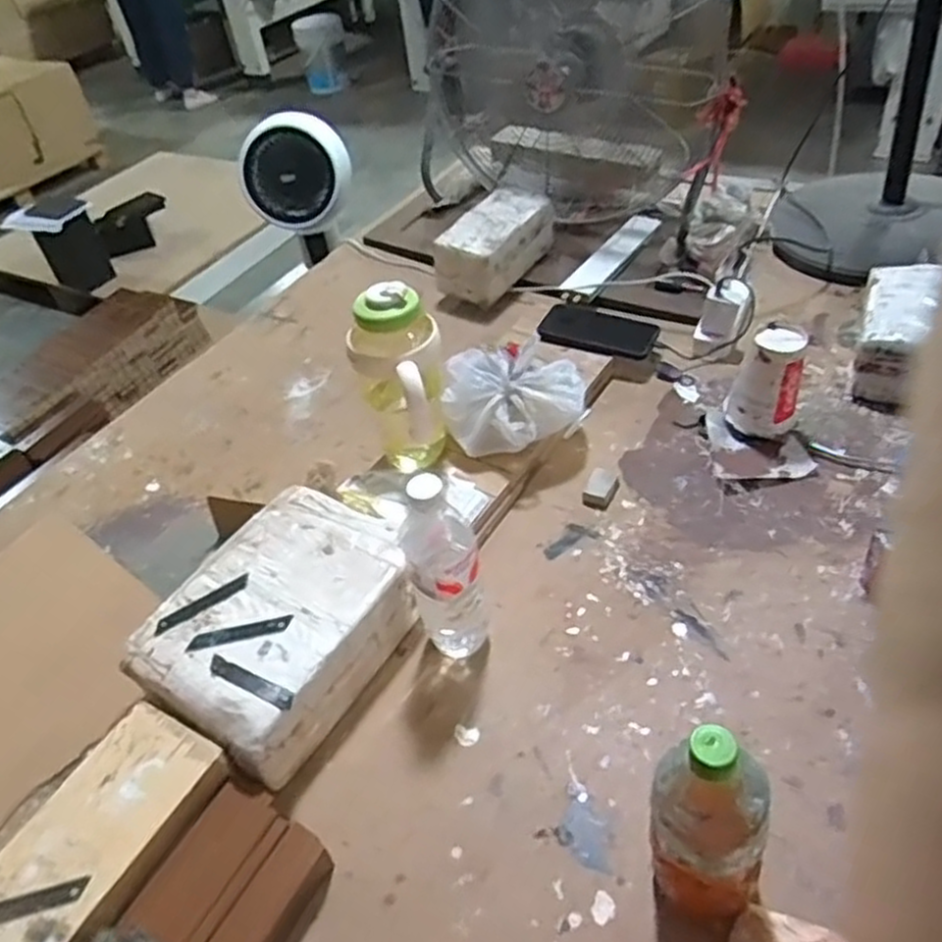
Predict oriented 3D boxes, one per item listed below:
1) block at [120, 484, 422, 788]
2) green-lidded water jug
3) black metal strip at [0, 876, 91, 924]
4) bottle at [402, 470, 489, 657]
[{"bbox_3d":[-0.189,0.158,0.787,0.203,0.097,0.264,20,50,26],"label":"block"},{"bbox_3d":[-0.080,-0.090,0.894,0.097,0.240,0.096,-10,44,-2],"label":"green-lidded water jug"},{"bbox_3d":[-0.350,0.338,0.594,0.097,0.004,0.017,-13,44,-5],"label":"black metal strip"},{"bbox_3d":[-0.023,0.097,0.744,0.068,0.223,0.077,-10,44,-2],"label":"bottle"}]

